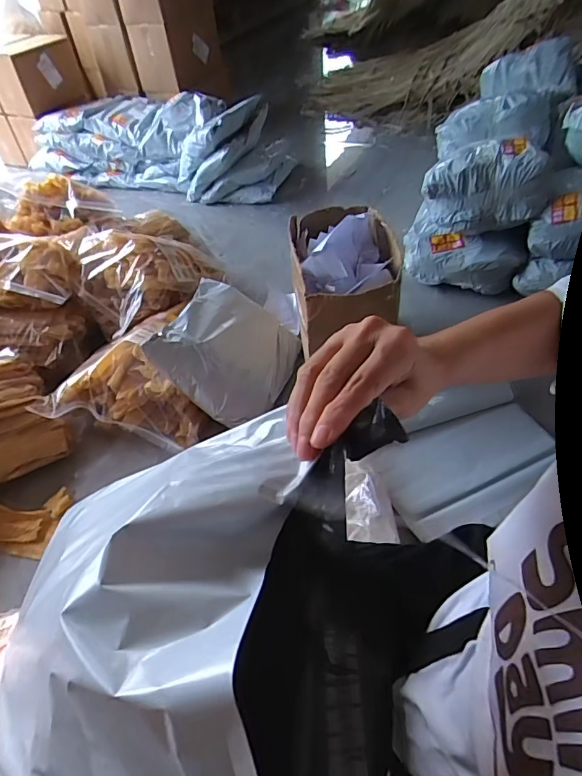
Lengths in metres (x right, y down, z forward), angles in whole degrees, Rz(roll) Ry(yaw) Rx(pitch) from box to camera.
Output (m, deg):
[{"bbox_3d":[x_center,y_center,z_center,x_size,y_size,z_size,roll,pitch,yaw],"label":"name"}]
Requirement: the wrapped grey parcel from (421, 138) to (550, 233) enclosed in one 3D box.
[{"bbox_3d":[0.494,-0.512,1.239,0.294,0.184,0.123,14,49,20],"label":"wrapped grey parcel"}]

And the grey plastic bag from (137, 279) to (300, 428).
[{"bbox_3d":[-0.141,-0.098,1.160,0.302,0.106,0.342,35,39,-11],"label":"grey plastic bag"}]

